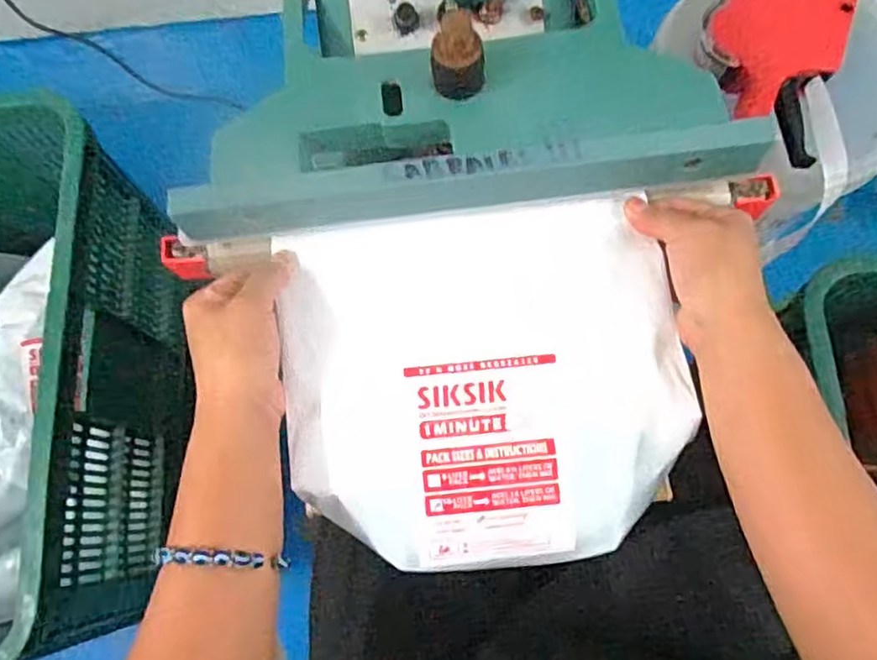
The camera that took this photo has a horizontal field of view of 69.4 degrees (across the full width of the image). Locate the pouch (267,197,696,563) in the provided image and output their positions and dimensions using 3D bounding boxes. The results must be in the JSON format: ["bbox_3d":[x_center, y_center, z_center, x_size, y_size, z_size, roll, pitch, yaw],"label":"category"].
[{"bbox_3d":[0.029,0.031,0.403,0.240,0.033,0.220,-6,73,-1],"label":"pouch"}]

